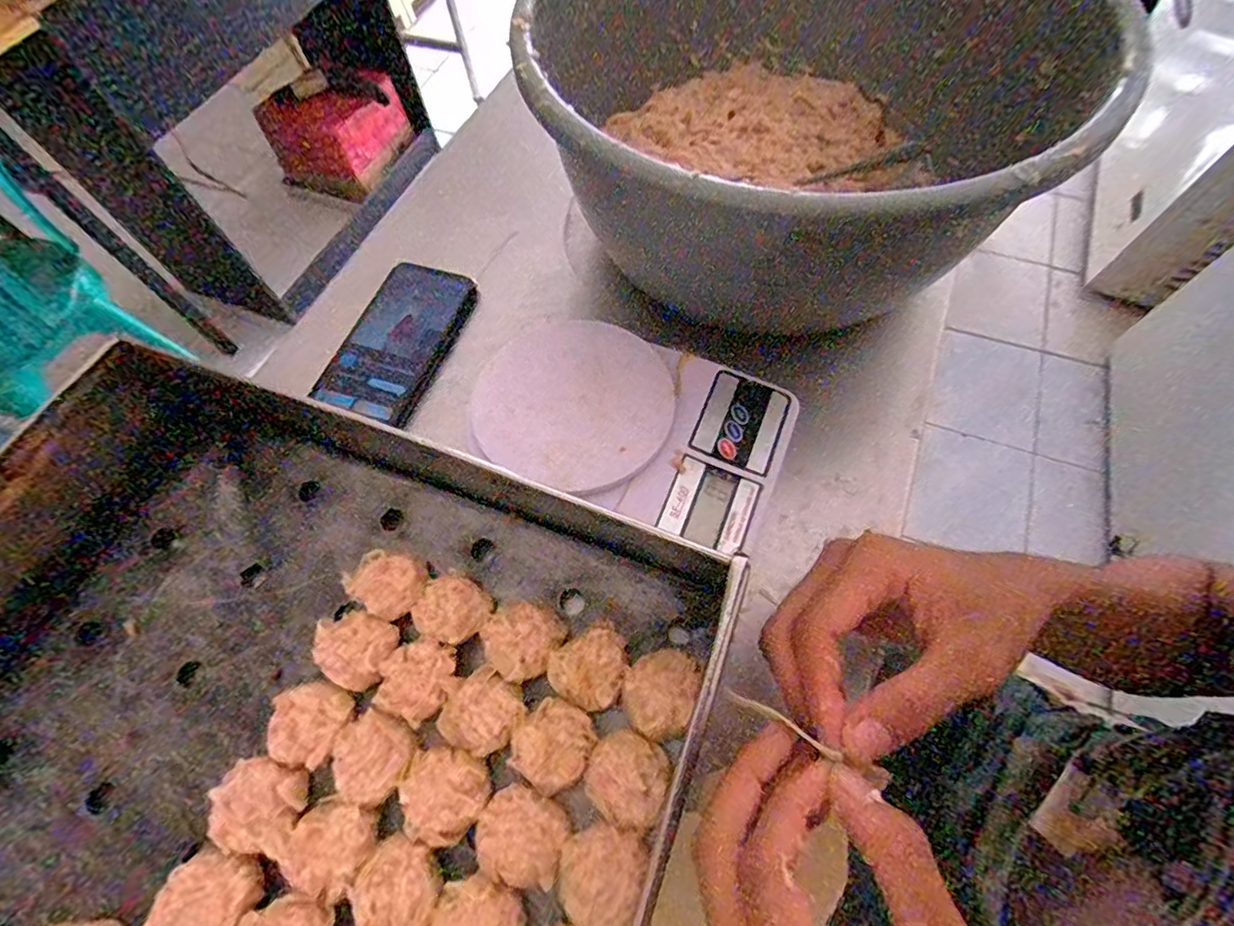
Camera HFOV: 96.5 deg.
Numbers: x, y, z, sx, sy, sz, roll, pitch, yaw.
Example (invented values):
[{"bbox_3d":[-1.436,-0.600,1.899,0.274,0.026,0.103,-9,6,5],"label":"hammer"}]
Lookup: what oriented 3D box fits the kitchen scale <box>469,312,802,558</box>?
[{"bbox_3d":[0.006,-0.025,0.373,0.210,0.030,0.146,19,66,11],"label":"kitchen scale"}]

